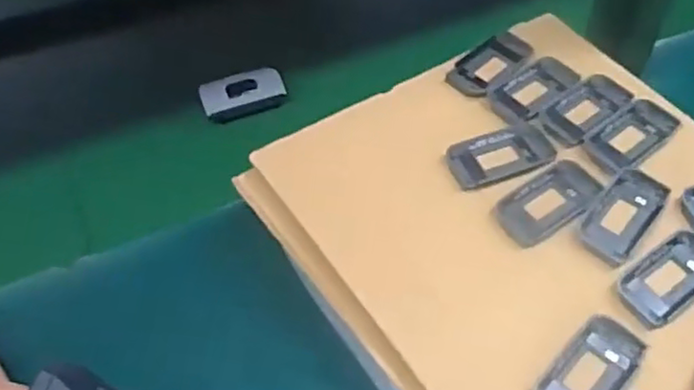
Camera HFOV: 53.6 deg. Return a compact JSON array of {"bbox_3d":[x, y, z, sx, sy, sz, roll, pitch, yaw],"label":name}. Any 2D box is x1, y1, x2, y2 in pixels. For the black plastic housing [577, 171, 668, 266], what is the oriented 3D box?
[{"bbox_3d":[0.187,0.012,0.462,0.038,0.015,0.077,34,59,24],"label":"black plastic housing"}]

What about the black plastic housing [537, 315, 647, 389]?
[{"bbox_3d":[0.142,0.103,0.399,0.038,0.009,0.075,35,59,24],"label":"black plastic housing"}]

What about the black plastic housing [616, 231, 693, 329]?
[{"bbox_3d":[0.206,0.051,0.437,0.074,0.014,0.039,-30,58,-23],"label":"black plastic housing"}]

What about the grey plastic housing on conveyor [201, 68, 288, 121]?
[{"bbox_3d":[-0.096,-0.094,0.625,0.075,0.028,0.034,-22,55,-17],"label":"grey plastic housing on conveyor"}]

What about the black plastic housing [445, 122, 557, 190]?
[{"bbox_3d":[0.109,-0.029,0.496,0.075,0.016,0.041,-12,51,-17],"label":"black plastic housing"}]

